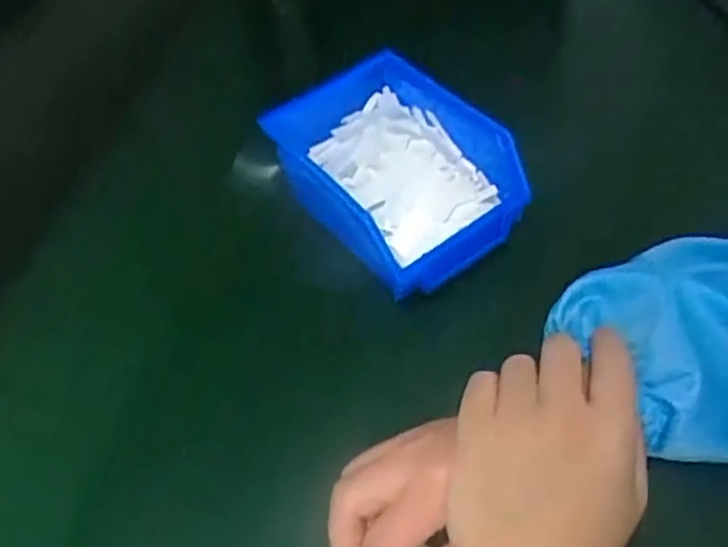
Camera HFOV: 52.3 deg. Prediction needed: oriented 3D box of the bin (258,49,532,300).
[{"bbox_3d":[0.013,-0.069,0.472,0.108,0.063,0.164,-32,55,-20],"label":"bin"}]

